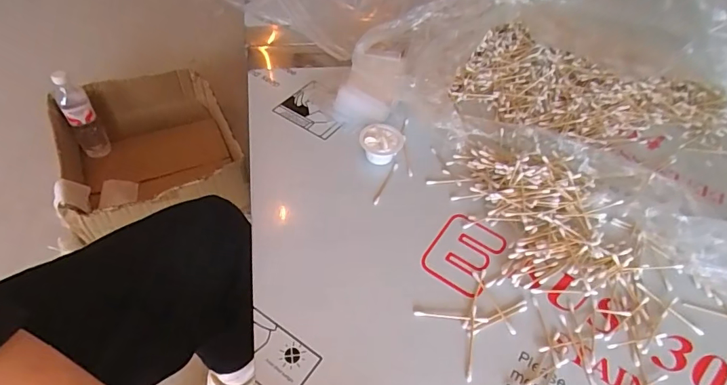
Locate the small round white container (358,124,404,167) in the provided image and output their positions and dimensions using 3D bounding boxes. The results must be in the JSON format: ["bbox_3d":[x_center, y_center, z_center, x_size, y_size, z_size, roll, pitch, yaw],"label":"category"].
[{"bbox_3d":[0.022,-0.060,0.554,0.052,0.028,0.049,2,52,-3],"label":"small round white container"}]

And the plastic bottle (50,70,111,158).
[{"bbox_3d":[-0.679,-0.173,1.060,0.069,0.233,0.060,-28,59,-26],"label":"plastic bottle"}]

